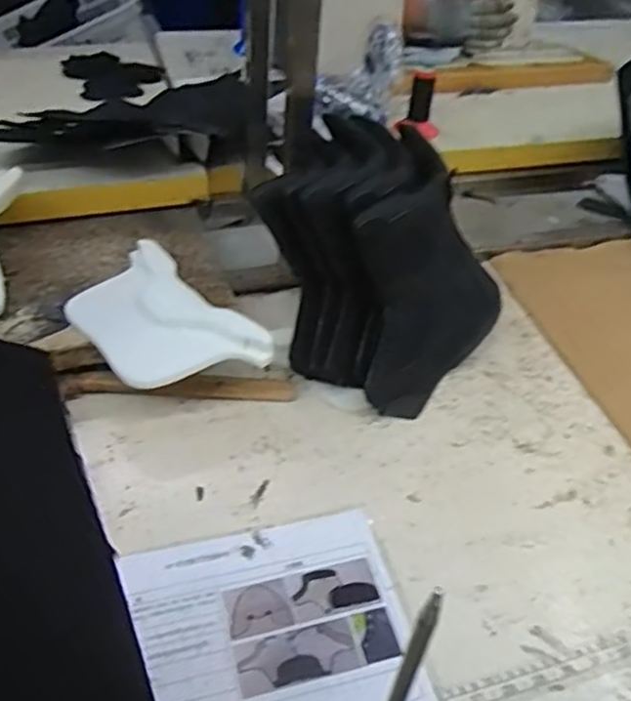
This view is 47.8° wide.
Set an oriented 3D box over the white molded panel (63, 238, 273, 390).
[{"bbox_3d":[-0.154,-0.030,0.695,0.120,0.031,0.216,-28,51,-32],"label":"white molded panel"}]

